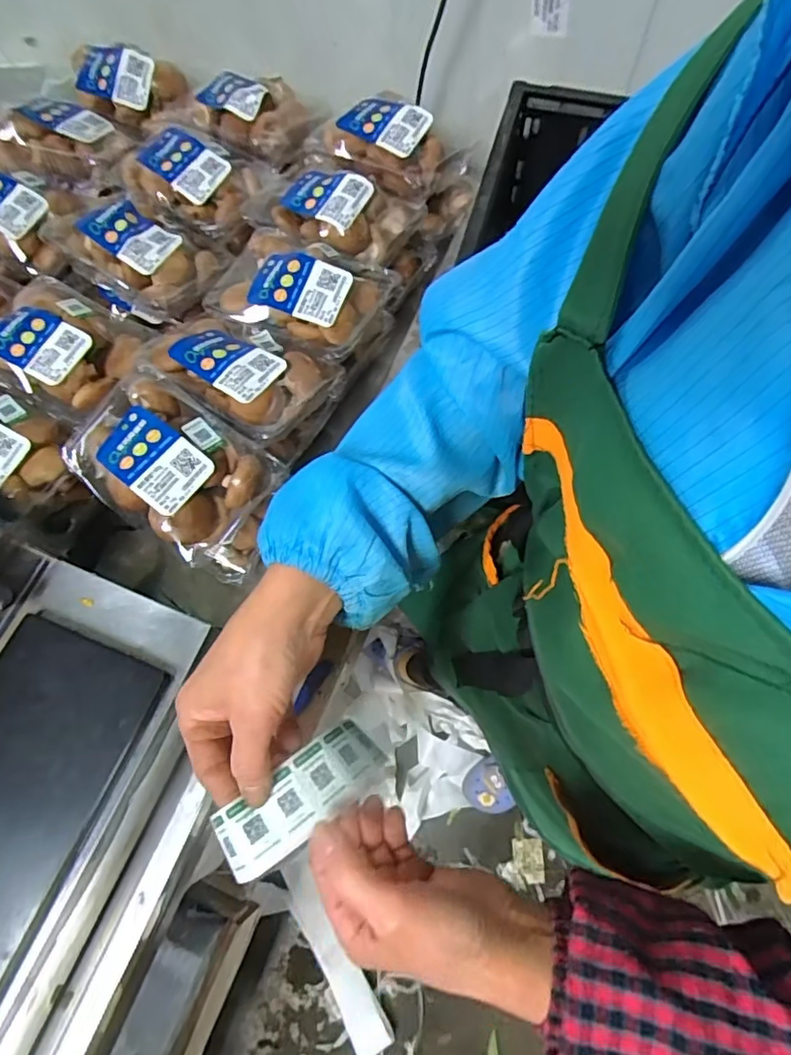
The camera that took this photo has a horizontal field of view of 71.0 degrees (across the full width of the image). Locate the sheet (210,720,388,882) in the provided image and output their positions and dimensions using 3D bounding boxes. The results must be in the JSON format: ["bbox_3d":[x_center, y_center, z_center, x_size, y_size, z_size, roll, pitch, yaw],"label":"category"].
[{"bbox_3d":[-0.055,0.163,0.340,0.107,0.029,0.043,-32,69,-28],"label":"sheet"}]

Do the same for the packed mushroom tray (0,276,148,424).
[{"bbox_3d":[-0.357,-0.193,0.575,0.172,0.045,0.124,31,71,14],"label":"packed mushroom tray"}]

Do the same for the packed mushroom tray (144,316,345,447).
[{"bbox_3d":[-0.152,-0.163,0.546,0.171,0.056,0.129,34,72,15],"label":"packed mushroom tray"}]

